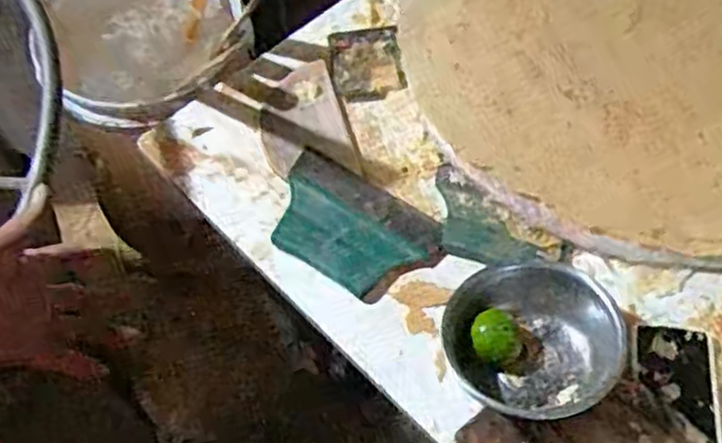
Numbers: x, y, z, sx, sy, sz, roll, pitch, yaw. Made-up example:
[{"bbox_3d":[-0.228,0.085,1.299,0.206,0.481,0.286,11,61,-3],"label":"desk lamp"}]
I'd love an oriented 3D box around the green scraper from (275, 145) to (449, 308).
[{"bbox_3d":[-0.013,0.002,0.815,0.194,0.022,0.123,30,66,19],"label":"green scraper"}]

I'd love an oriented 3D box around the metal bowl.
[{"bbox_3d":[0.164,0.118,0.718,0.159,0.070,0.160,-2,60,3],"label":"metal bowl"}]

